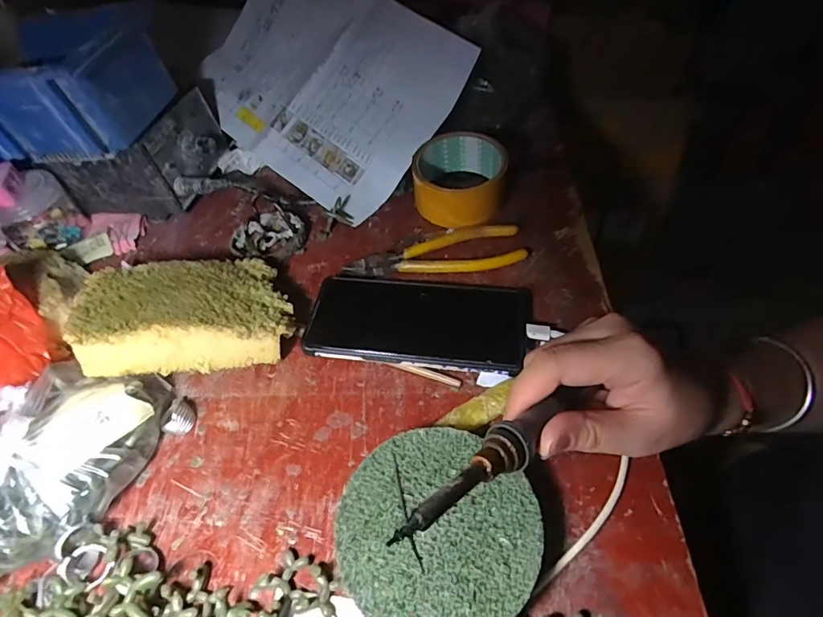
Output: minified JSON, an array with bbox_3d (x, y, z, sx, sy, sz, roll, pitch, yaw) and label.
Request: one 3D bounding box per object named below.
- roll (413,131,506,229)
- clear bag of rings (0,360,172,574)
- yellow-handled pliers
[{"bbox_3d":[0.045,-0.125,0.450,0.083,0.046,0.087,-3,51,4],"label":"roll"},{"bbox_3d":[-0.223,0.090,0.292,0.089,0.054,0.143,27,59,25],"label":"clear bag of rings"},{"bbox_3d":[0.021,-0.050,0.416,0.151,0.011,0.047,-3,51,3],"label":"yellow-handled pliers"}]

